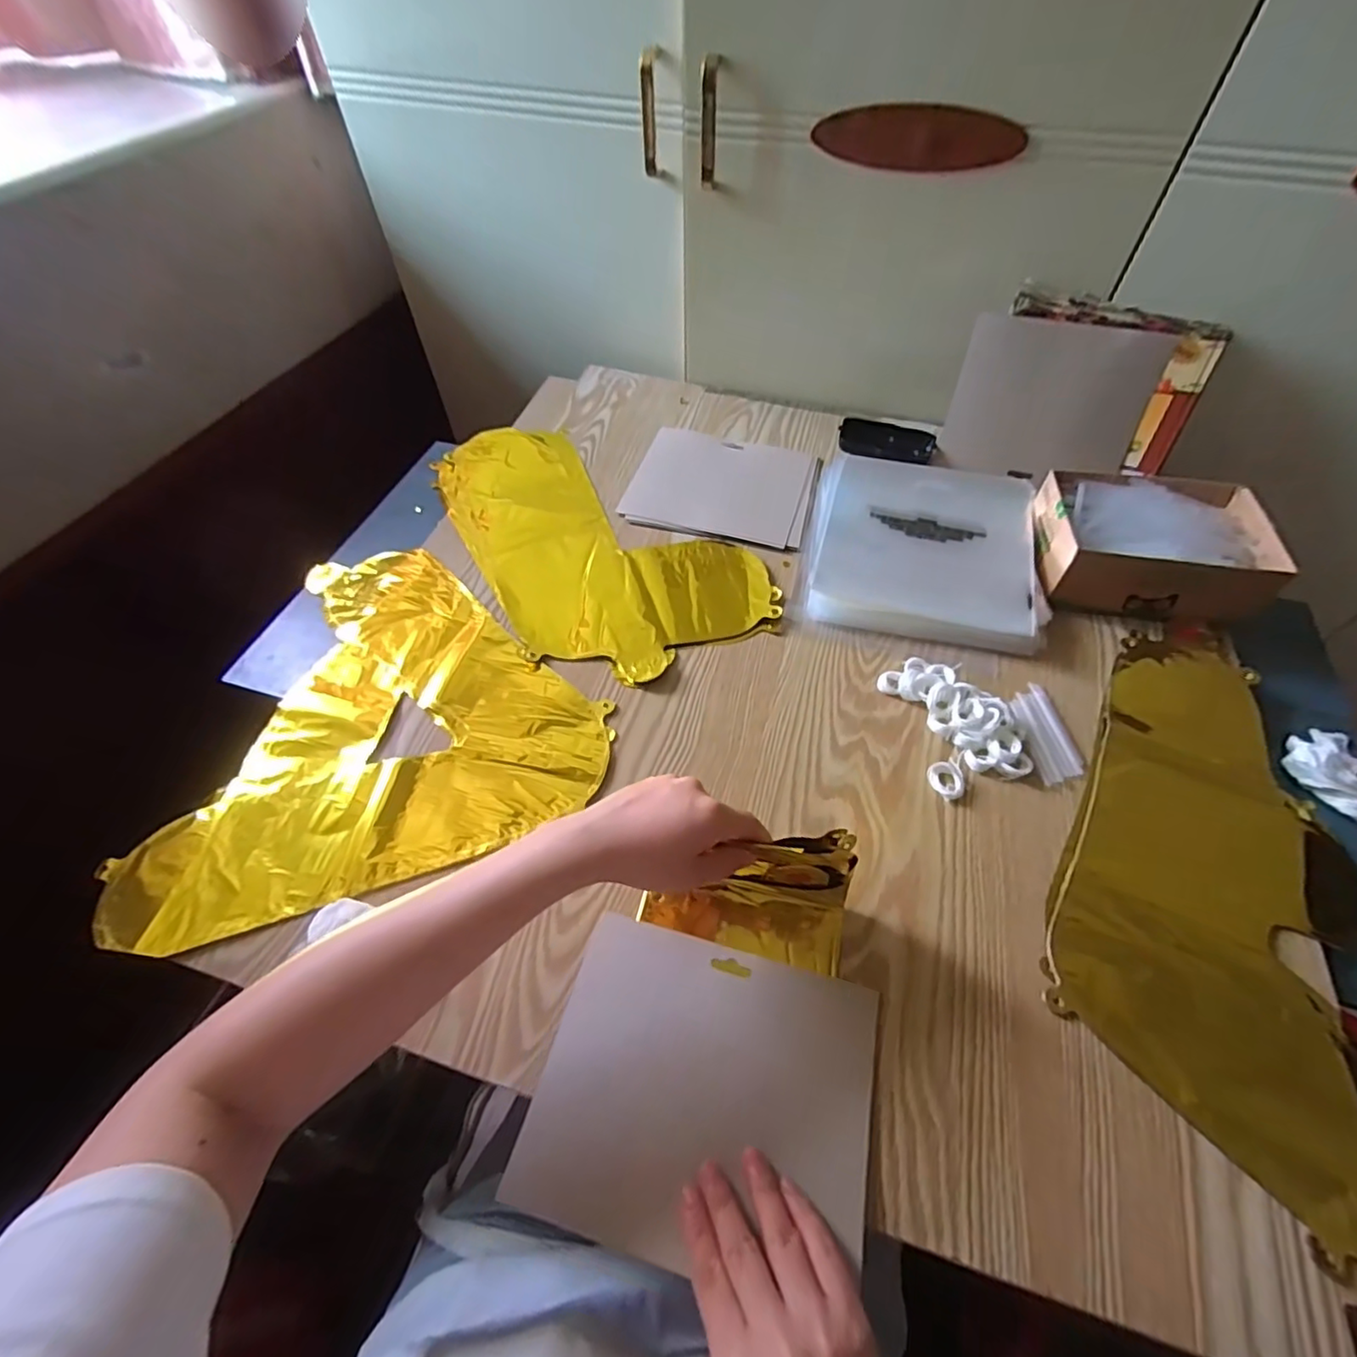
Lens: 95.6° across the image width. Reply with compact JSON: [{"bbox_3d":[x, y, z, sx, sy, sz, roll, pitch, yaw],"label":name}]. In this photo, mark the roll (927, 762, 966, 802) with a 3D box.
[{"bbox_3d":[0.211,0.080,0.485,0.029,0.008,0.027,36,62,23],"label":"roll"}]

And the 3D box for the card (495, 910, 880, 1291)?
[{"bbox_3d":[0.016,0.246,0.371,0.193,0.010,0.163,13,50,10],"label":"card"}]

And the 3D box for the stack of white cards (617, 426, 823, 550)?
[{"bbox_3d":[0.051,-0.221,0.707,0.201,0.008,0.168,13,55,10],"label":"stack of white cards"}]

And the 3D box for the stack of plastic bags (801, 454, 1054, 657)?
[{"bbox_3d":[0.248,-0.140,0.630,0.218,0.031,0.230,11,55,8],"label":"stack of plastic bags"}]

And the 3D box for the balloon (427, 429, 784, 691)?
[{"bbox_3d":[-0.097,-0.161,0.664,0.234,0.010,0.402,-26,58,-17],"label":"balloon"}]

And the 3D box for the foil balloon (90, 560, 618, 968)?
[{"bbox_3d":[-0.278,0.018,0.543,0.362,0.014,0.354,-19,56,-13],"label":"foil balloon"}]

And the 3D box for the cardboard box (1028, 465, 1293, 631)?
[{"bbox_3d":[0.446,-0.129,0.591,0.191,0.071,0.147,9,55,7],"label":"cardboard box"}]

